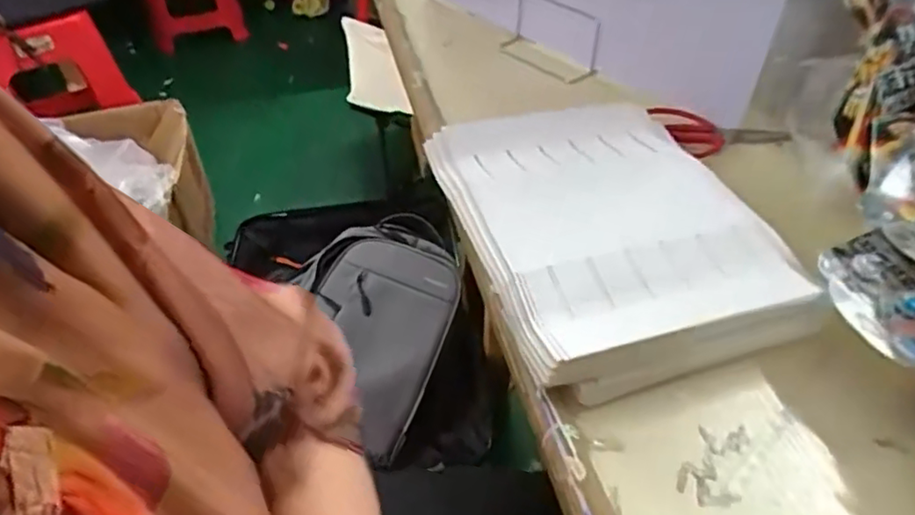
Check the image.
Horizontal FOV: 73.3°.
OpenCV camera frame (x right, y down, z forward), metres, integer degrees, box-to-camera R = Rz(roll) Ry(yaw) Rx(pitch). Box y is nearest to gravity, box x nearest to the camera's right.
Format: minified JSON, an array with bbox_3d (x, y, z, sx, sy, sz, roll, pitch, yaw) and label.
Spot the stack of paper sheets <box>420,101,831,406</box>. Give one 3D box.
[{"bbox_3d":[0.142,-0.029,0.574,0.267,0.067,0.314,-14,45,-11],"label":"stack of paper sheets"}]

